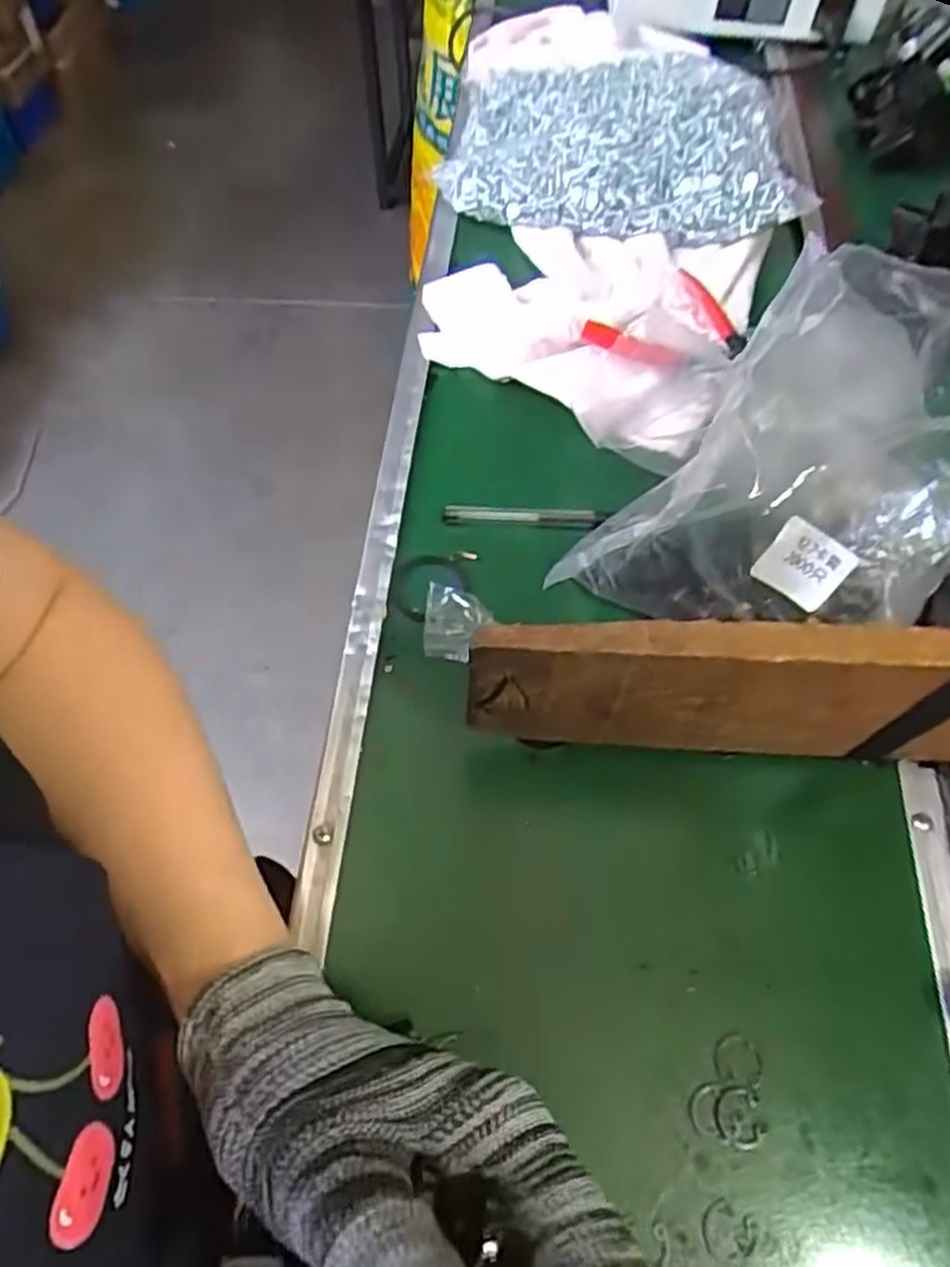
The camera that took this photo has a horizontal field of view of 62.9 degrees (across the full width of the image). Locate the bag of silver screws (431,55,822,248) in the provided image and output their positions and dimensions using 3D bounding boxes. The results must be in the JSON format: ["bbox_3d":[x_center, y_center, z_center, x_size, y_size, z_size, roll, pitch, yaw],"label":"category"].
[{"bbox_3d":[0.093,-0.321,0.507,0.232,0.069,0.107,8,60,6],"label":"bag of silver screws"}]

